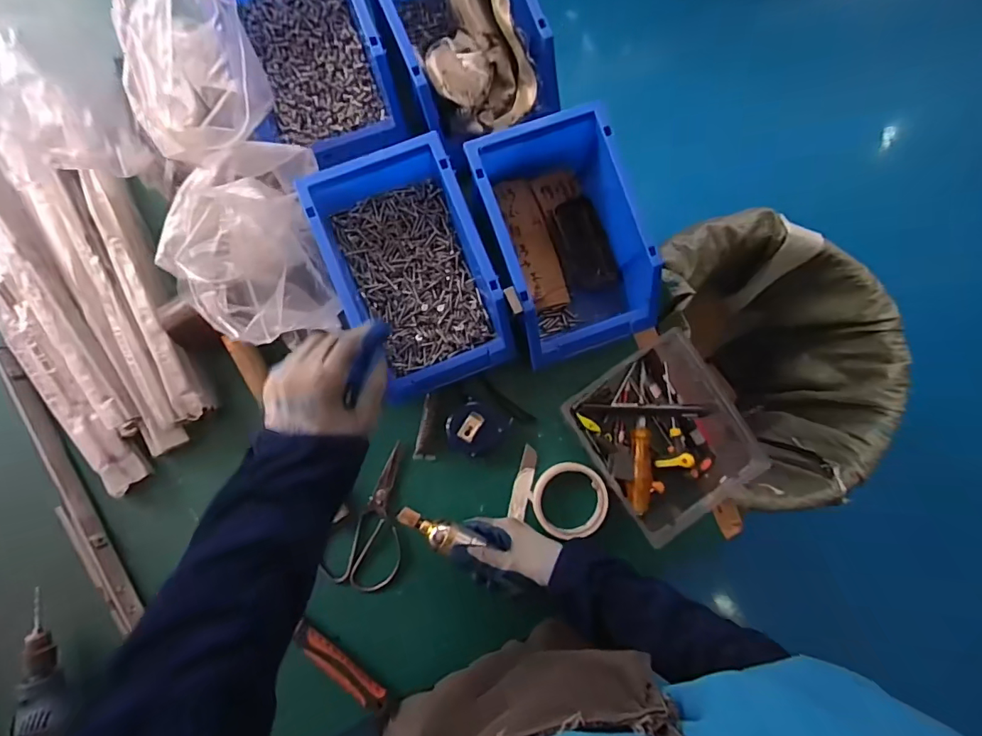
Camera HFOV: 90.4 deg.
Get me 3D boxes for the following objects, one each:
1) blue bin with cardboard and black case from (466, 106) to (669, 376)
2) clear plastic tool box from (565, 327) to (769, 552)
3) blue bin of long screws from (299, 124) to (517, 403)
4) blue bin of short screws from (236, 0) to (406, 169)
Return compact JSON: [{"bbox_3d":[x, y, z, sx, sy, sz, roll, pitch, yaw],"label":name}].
[{"bbox_3d":[0.077,-0.141,0.561,0.155,0.115,0.247,-21,88,-5],"label":"blue bin with cardboard and black case"},{"bbox_3d":[0.195,0.077,0.582,0.168,0.076,0.190,-34,90,-6],"label":"clear plastic tool box"},{"bbox_3d":[-0.083,-0.101,0.545,0.163,0.087,0.253,-24,89,-5],"label":"blue bin of long screws"},{"bbox_3d":[-0.209,-0.367,0.553,0.153,0.098,0.252,-18,88,-5],"label":"blue bin of short screws"}]

